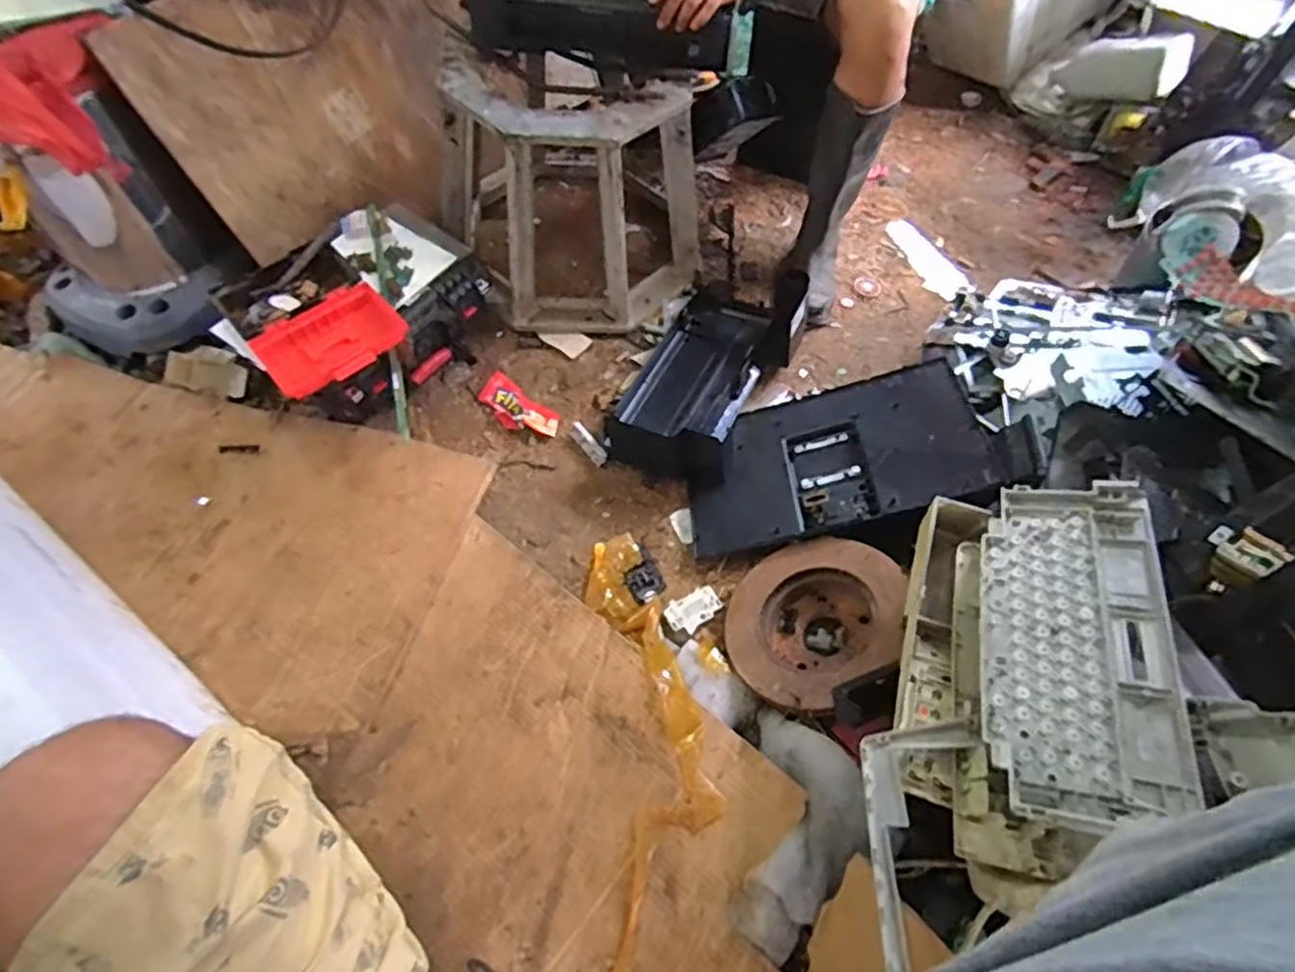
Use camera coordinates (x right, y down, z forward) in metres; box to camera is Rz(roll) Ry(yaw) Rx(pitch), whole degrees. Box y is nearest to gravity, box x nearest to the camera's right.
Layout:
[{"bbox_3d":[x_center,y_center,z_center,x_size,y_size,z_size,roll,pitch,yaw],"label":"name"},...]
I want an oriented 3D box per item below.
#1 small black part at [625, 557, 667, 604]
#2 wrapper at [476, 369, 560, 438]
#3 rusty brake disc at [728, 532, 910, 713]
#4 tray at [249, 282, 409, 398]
[{"bbox_3d":[-0.003,0.142,0.998,0.055,0.015,0.055,-31,64,-18],"label":"small black part"},{"bbox_3d":[-0.223,-0.132,1.169,0.150,0.026,0.074,31,63,17],"label":"wrapper"},{"bbox_3d":[0.225,0.184,0.906,0.239,0.093,0.248,-10,44,21],"label":"rusty brake disc"},{"bbox_3d":[-0.474,-0.218,1.025,0.199,0.030,0.151,-38,66,-21],"label":"tray"}]

